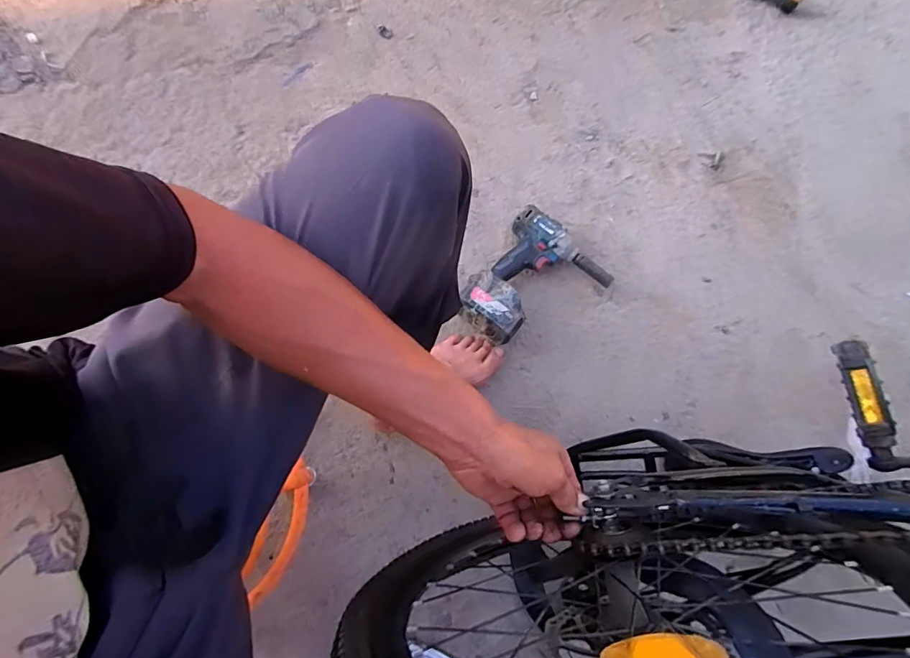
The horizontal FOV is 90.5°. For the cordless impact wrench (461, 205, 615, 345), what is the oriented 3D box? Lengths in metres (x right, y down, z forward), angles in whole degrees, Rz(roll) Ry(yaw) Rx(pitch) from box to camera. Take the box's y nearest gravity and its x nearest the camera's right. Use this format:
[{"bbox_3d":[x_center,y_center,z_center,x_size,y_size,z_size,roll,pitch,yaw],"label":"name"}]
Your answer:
[{"bbox_3d":[0.127,-0.079,0.795,0.199,0.087,0.248,44,79,8],"label":"cordless impact wrench"}]

